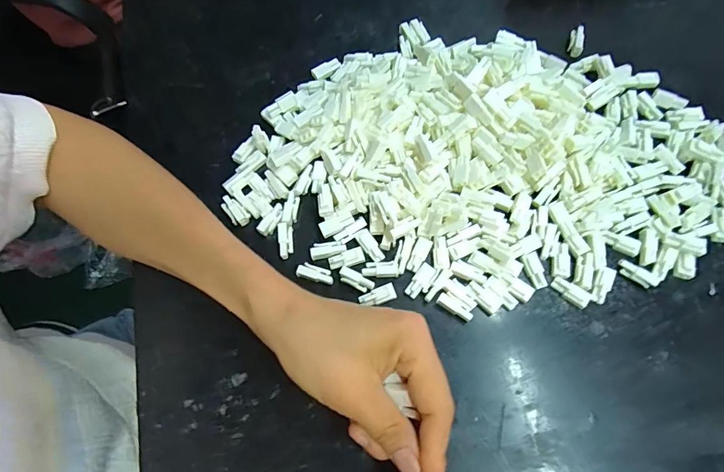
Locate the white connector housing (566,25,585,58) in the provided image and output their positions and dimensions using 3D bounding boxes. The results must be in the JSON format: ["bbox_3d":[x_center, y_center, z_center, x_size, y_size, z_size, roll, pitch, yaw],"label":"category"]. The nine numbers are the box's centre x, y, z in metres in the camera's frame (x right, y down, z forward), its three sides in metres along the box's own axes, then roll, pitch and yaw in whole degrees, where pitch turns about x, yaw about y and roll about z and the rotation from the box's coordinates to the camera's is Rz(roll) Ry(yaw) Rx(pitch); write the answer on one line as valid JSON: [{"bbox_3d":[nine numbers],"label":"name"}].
[{"bbox_3d":[0.180,-0.163,0.349,0.012,0.007,0.029,17,71,9],"label":"white connector housing"}]

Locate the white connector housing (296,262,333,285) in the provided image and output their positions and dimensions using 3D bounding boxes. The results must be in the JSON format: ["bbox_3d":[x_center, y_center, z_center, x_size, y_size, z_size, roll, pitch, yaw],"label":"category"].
[{"bbox_3d":[-0.032,0.026,0.286,0.025,0.005,0.011,13,70,7],"label":"white connector housing"}]

